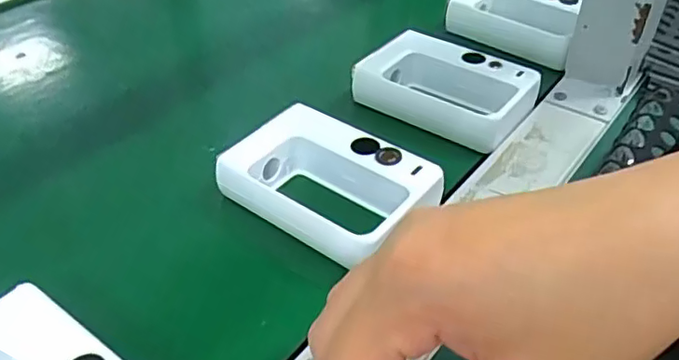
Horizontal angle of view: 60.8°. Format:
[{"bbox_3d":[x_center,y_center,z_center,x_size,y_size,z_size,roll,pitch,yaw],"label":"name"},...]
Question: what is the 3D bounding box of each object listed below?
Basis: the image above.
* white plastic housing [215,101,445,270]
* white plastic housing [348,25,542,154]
[{"bbox_3d":[-0.008,0.000,0.283,0.096,0.027,0.068,23,48,32],"label":"white plastic housing"},{"bbox_3d":[0.063,-0.057,0.349,0.098,0.034,0.059,20,47,30],"label":"white plastic housing"}]

